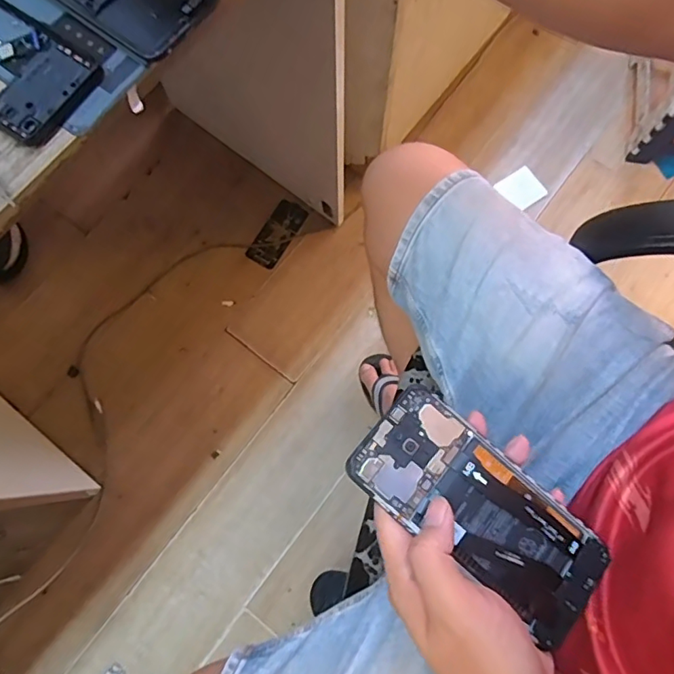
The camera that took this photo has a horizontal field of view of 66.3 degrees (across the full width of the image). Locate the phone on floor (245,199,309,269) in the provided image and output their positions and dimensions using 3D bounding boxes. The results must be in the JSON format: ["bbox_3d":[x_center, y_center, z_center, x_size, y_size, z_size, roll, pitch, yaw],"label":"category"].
[{"bbox_3d":[-0.131,-0.227,1.139,0.070,0.013,0.158,31,79,6],"label":"phone on floor"}]

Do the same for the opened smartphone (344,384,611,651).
[{"bbox_3d":[0.087,0.103,0.311,0.158,0.008,0.069,39,80,4],"label":"opened smartphone"}]

